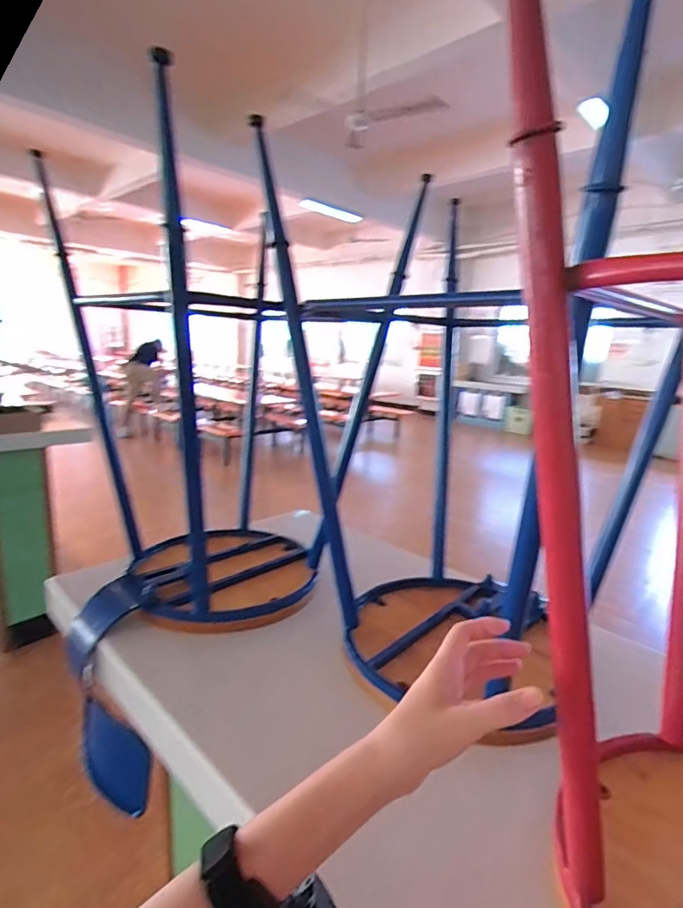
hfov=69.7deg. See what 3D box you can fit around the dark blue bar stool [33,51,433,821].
[{"bbox_3d":[-0.186,0.052,0.792,0.426,0.868,0.406,-4,12,-39],"label":"dark blue bar stool"}]

